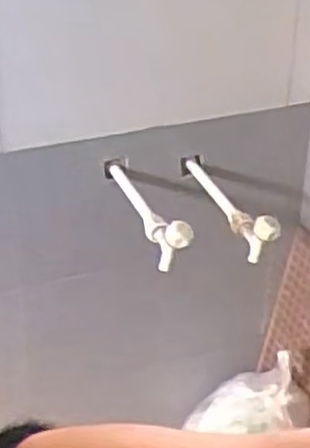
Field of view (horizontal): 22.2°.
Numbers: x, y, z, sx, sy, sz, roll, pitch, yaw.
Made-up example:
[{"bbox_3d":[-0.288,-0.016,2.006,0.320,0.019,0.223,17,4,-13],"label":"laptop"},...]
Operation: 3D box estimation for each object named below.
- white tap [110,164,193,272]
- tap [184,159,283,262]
[{"bbox_3d":[-0.017,-0.018,1.390,0.046,0.087,0.297,-12,33,-20],"label":"white tap"},{"bbox_3d":[0.138,-0.035,1.468,0.053,0.089,0.293,-11,32,-19],"label":"tap"}]

